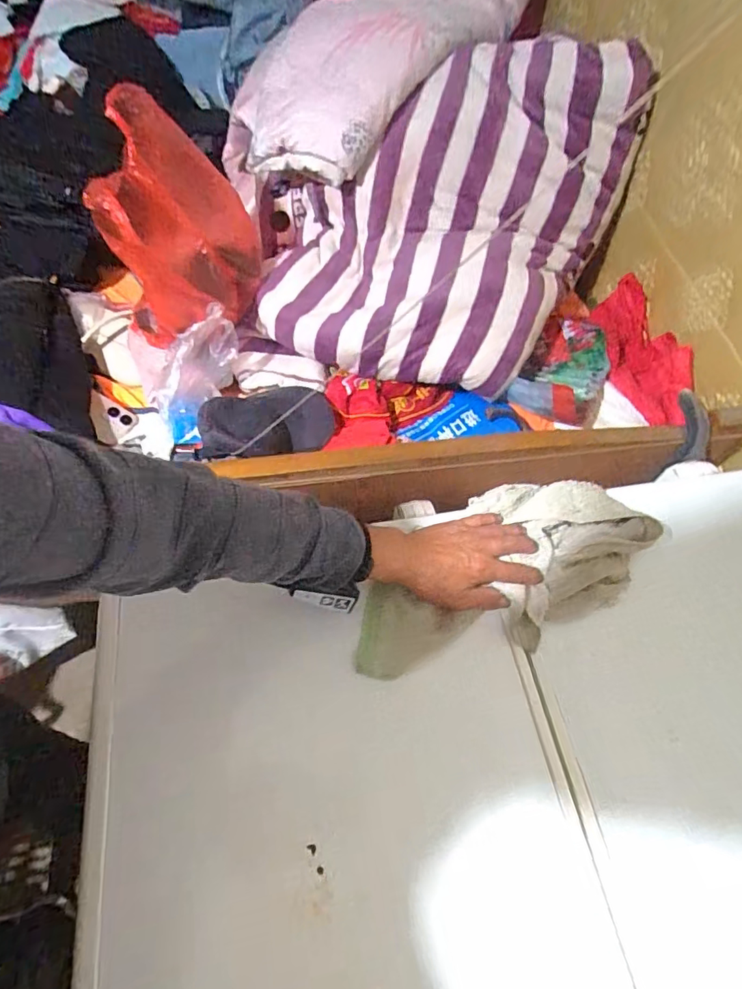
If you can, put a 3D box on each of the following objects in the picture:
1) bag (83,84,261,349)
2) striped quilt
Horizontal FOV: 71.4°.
[{"bbox_3d":[-0.304,-0.407,0.849,0.242,0.300,0.223,-12,64,-9],"label":"bag"},{"bbox_3d":[0.125,-0.553,1.030,0.578,0.220,0.781,30,83,15],"label":"striped quilt"}]

